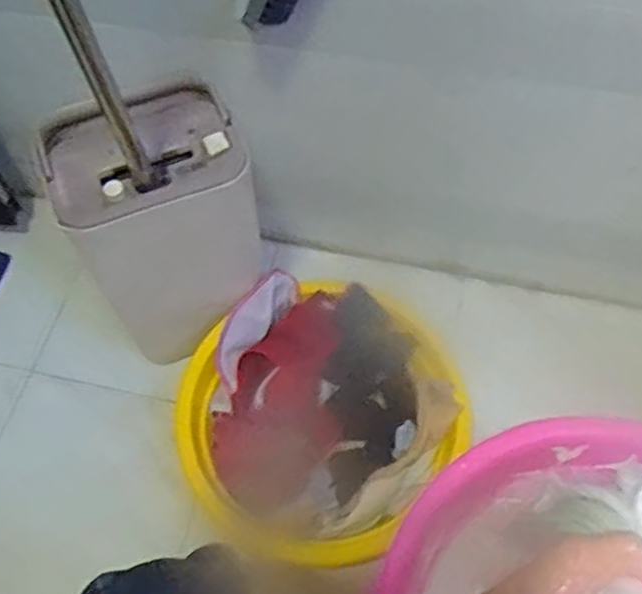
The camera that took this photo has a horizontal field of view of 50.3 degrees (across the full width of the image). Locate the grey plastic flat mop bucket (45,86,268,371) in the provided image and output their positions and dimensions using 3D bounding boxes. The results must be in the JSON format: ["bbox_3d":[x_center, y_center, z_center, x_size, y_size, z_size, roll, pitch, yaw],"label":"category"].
[{"bbox_3d":[-0.193,-0.071,0.915,0.219,0.378,0.161,-21,61,-10],"label":"grey plastic flat mop bucket"}]

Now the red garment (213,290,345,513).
[{"bbox_3d":[-0.041,0.130,0.888,0.152,0.059,0.275,23,63,14],"label":"red garment"}]

